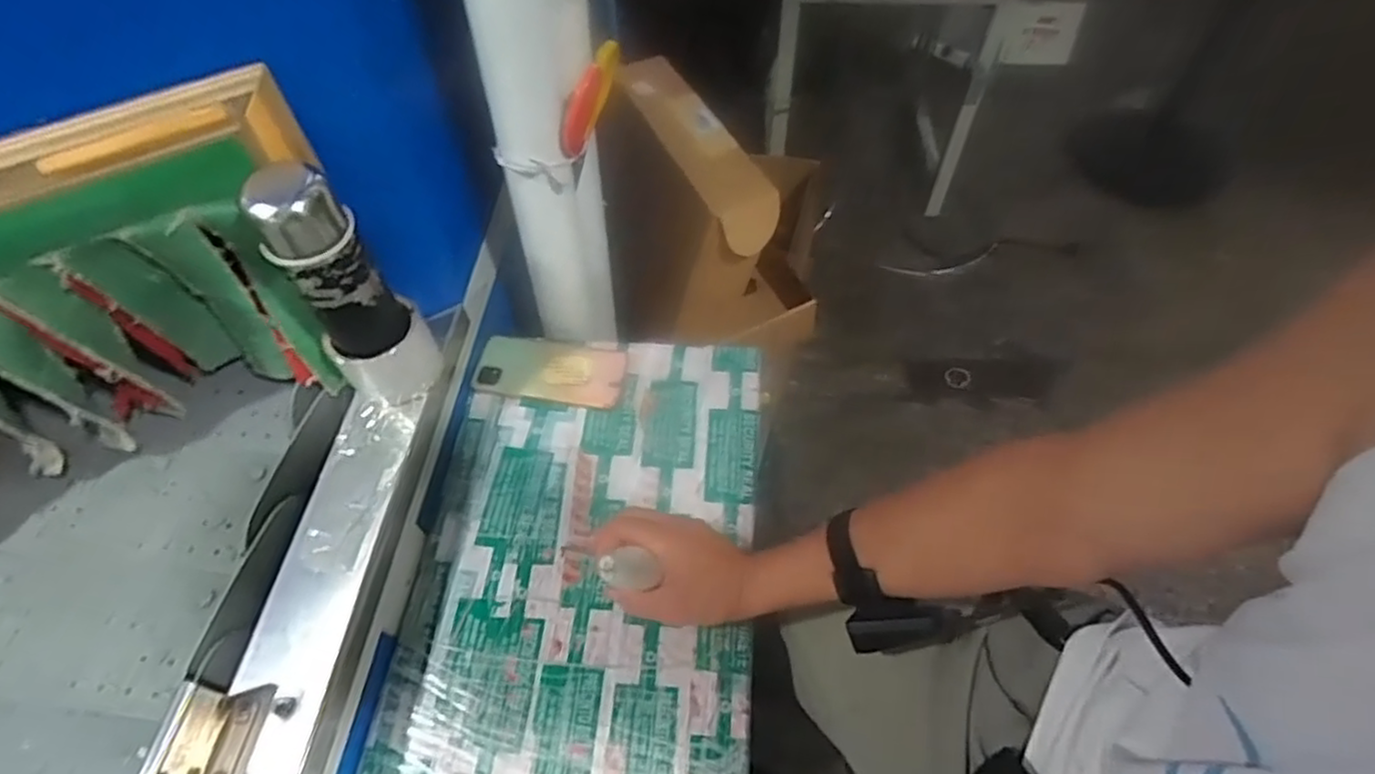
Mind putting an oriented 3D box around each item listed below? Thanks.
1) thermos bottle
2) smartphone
[{"bbox_3d":[-0.284,-0.074,0.592,0.084,0.228,0.068,-29,59,-17],"label":"thermos bottle"},{"bbox_3d":[-0.152,-0.018,0.775,0.160,0.014,0.074,8,58,5],"label":"smartphone"}]

